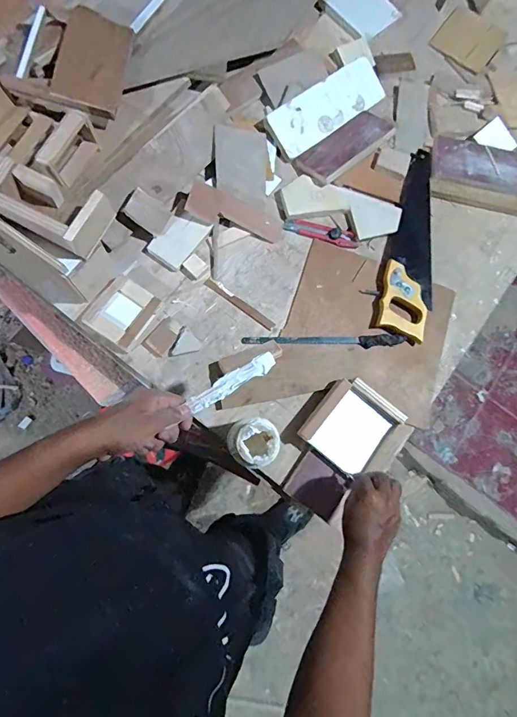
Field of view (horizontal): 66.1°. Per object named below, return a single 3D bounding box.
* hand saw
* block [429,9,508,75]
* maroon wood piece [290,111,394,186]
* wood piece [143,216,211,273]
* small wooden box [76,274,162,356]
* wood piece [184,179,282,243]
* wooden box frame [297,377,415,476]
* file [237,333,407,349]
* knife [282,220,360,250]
[{"bbox_3d":[0.326,-0.238,0.805,0.107,0.029,0.404,17,76,-2],"label":"hand saw"},{"bbox_3d":[0.495,-0.751,0.940,0.141,0.008,0.137,35,77,3],"label":"block"},{"bbox_3d":[0.176,-0.431,0.812,0.202,0.018,0.091,-38,69,-6],"label":"maroon wood piece"},{"bbox_3d":[-0.152,-0.225,0.757,0.068,0.015,0.116,39,77,4],"label":"wood piece"},{"bbox_3d":[-0.248,-0.081,0.714,0.105,0.032,0.121,35,77,3],"label":"small wooden box"},{"bbox_3d":[-0.044,-0.271,0.762,0.183,0.013,0.060,22,102,-18],"label":"wood piece"},{"bbox_3d":[0.175,0.126,0.693,0.160,0.036,0.143,39,82,8],"label":"wooden box frame"},{"bbox_3d":[0.128,-0.032,0.763,0.310,0.031,0.025,-1,78,-6],"label":"file"},{"bbox_3d":[0.130,-0.257,0.807,0.152,0.017,0.040,15,77,-2],"label":"knife"}]

